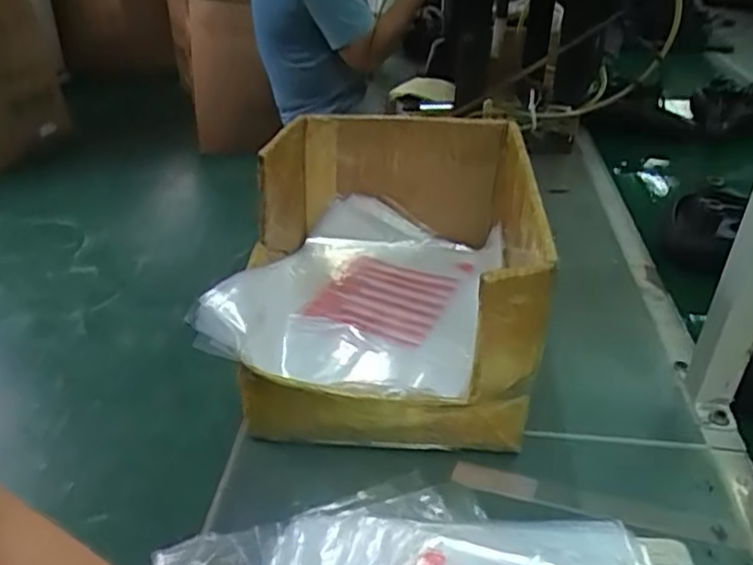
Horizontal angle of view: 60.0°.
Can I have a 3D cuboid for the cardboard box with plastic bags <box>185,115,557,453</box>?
[{"bbox_3d":[0.009,-0.016,0.782,0.338,0.241,0.390,5,34,7],"label":"cardboard box with plastic bags"}]

